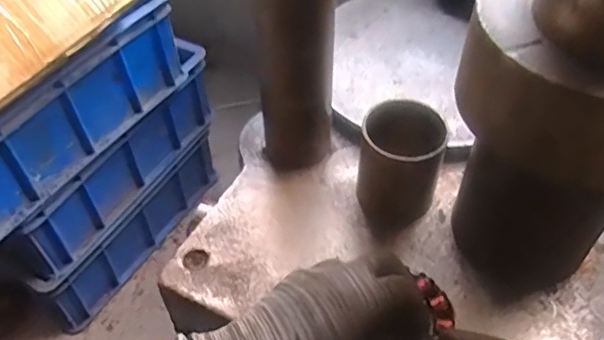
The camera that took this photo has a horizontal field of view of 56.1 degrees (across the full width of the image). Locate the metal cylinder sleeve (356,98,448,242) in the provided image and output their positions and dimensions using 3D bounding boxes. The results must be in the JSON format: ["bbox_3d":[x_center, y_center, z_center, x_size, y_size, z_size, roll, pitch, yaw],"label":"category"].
[{"bbox_3d":[0.083,-0.004,0.481,0.065,0.094,0.065,0,50,0],"label":"metal cylinder sleeve"}]

